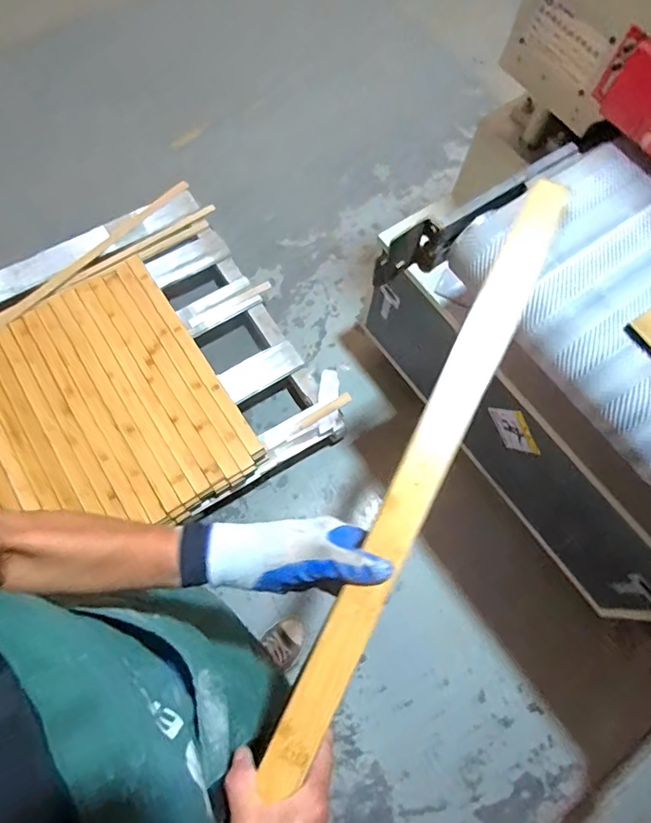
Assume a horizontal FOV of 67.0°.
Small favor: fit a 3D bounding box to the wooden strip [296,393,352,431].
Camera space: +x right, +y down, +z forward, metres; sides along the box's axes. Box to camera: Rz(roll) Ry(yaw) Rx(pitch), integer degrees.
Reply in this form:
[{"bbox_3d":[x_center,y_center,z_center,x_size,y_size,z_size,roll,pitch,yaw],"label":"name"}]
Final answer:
[{"bbox_3d":[-0.003,0.002,1.408,0.172,0.009,0.032,-33,71,-1],"label":"wooden strip"}]

